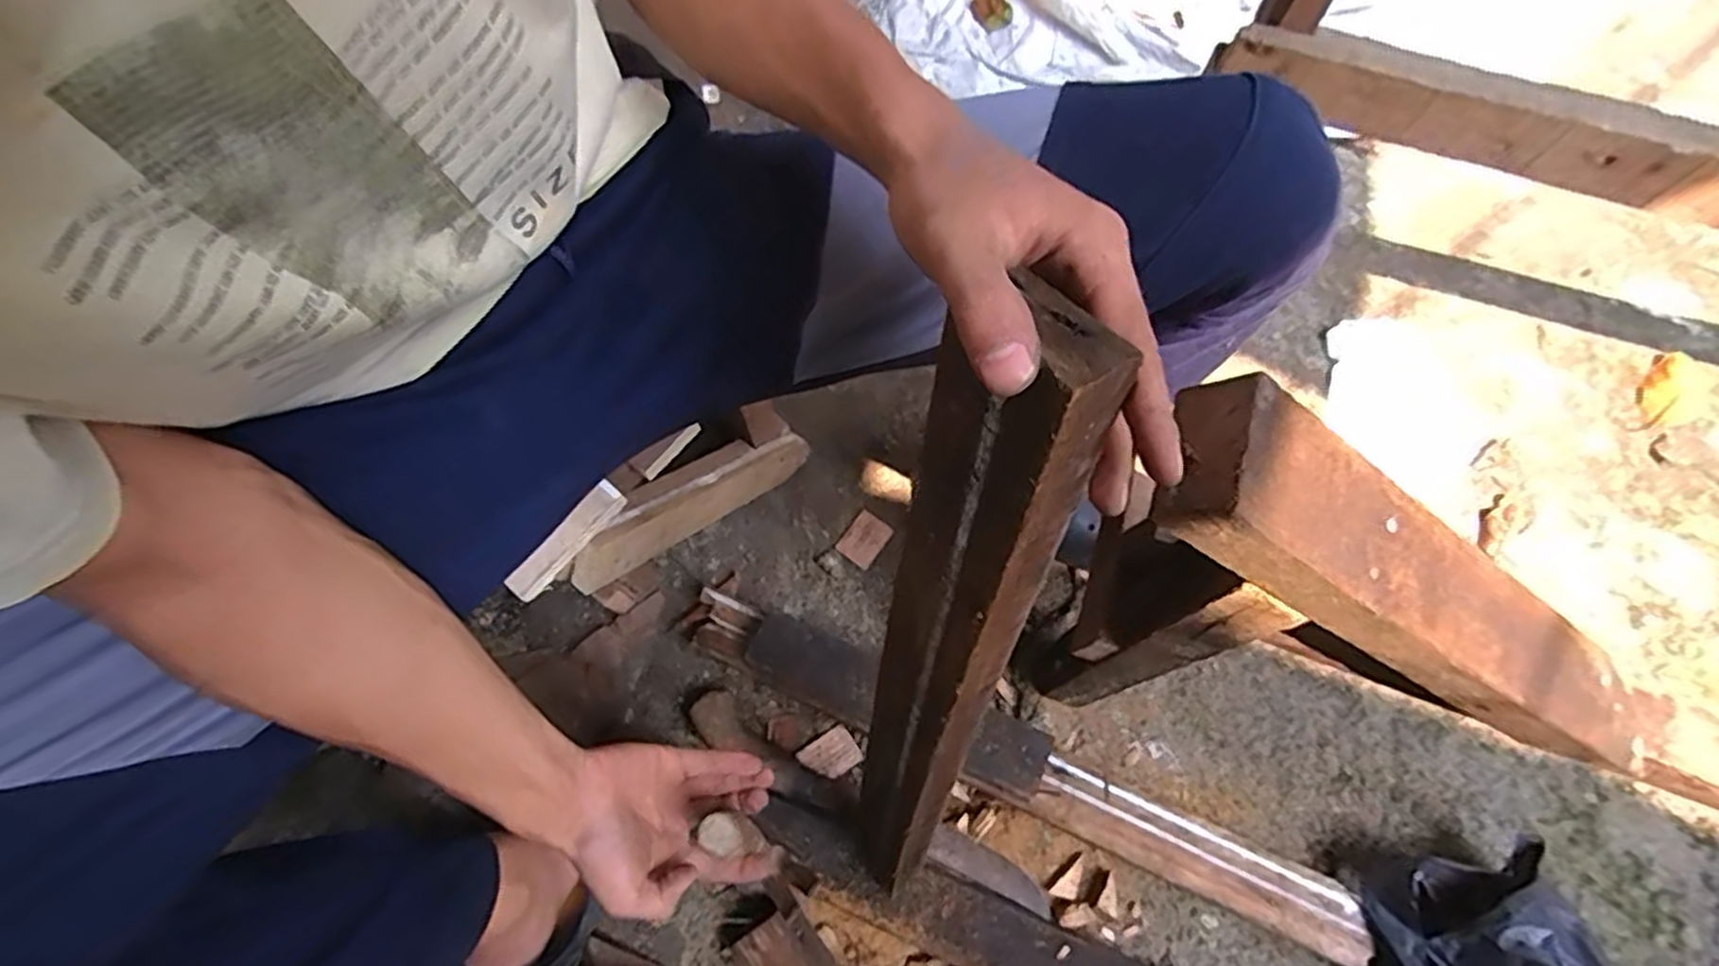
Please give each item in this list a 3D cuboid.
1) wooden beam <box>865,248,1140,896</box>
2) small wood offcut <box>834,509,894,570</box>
[{"bbox_3d":[0.038,0.118,0.415,0.066,0.483,0.044,14,46,7],"label":"wooden beam"},{"bbox_3d":[0.005,0.061,0.810,0.043,0.008,0.055,34,74,14],"label":"small wood offcut"}]

